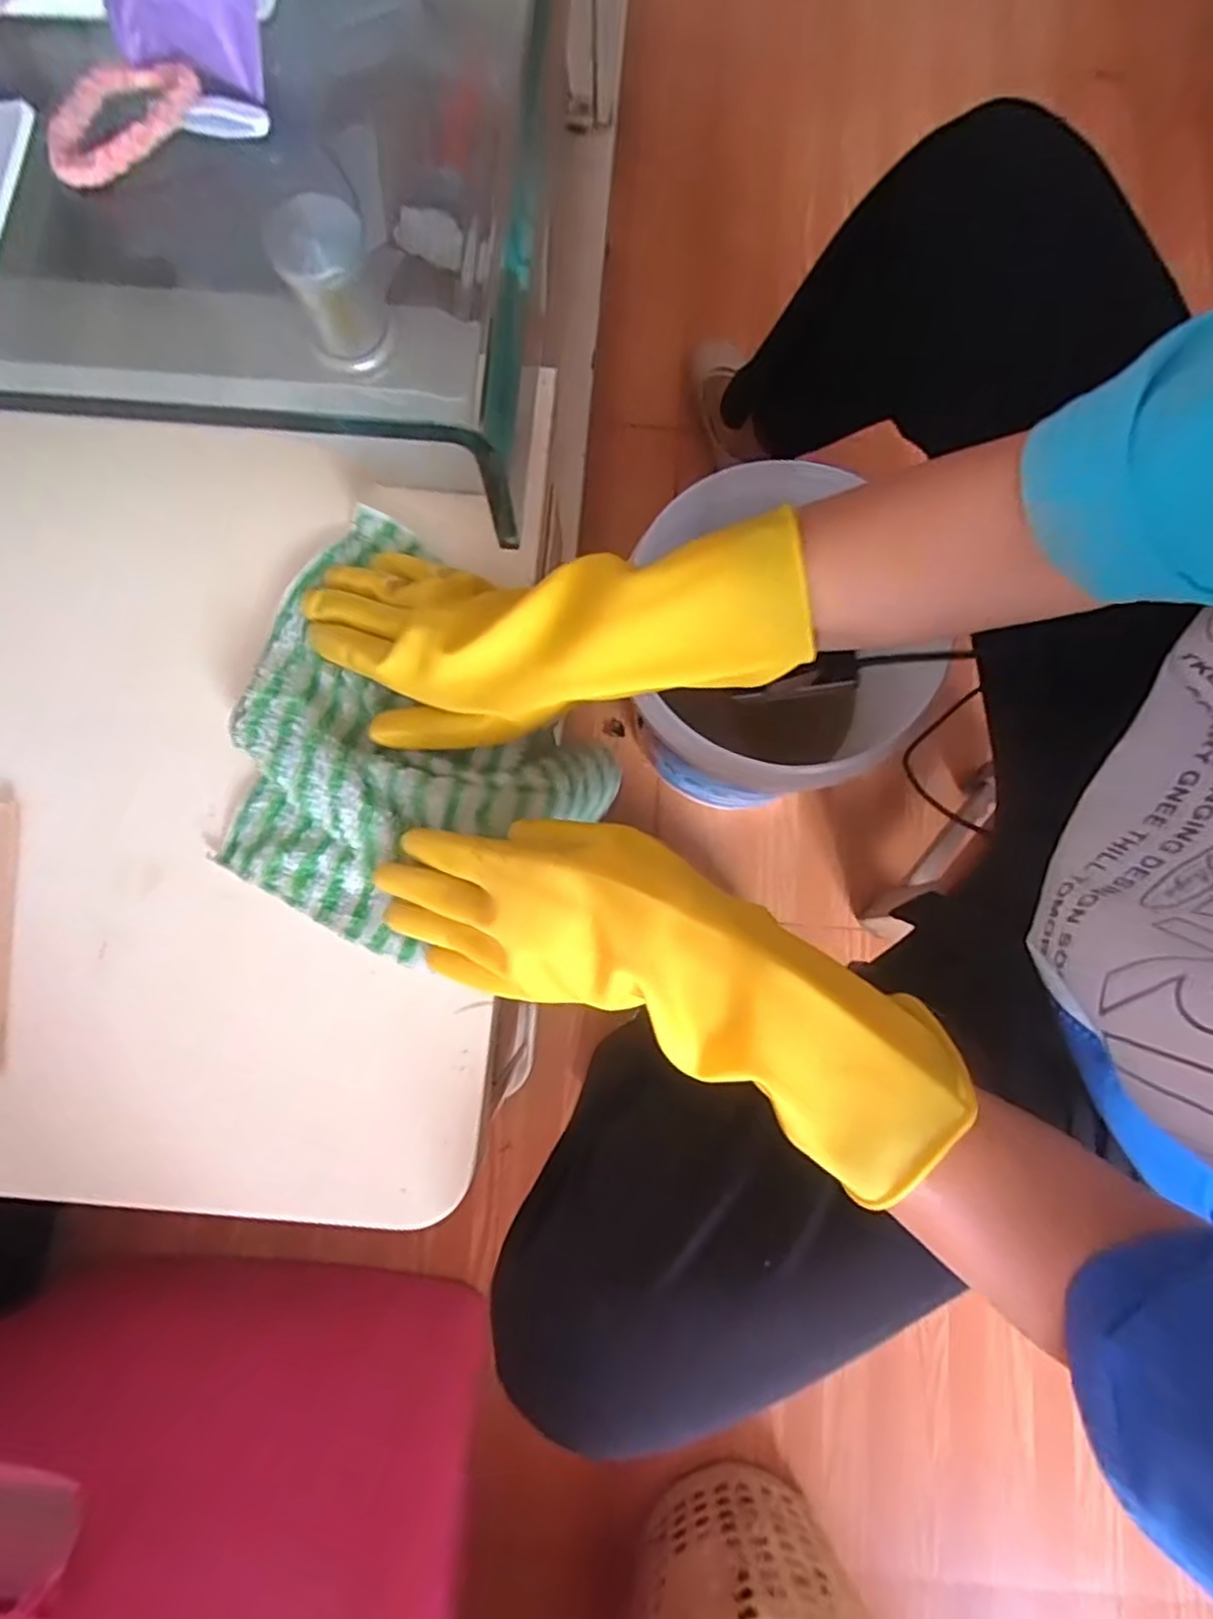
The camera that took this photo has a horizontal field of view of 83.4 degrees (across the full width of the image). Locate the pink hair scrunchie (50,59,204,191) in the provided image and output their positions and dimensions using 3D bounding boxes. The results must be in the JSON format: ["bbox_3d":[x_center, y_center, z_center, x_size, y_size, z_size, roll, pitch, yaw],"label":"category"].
[{"bbox_3d":[-0.206,-0.294,0.287,0.069,0.010,0.046,-32,81,-6],"label":"pink hair scrunchie"}]

